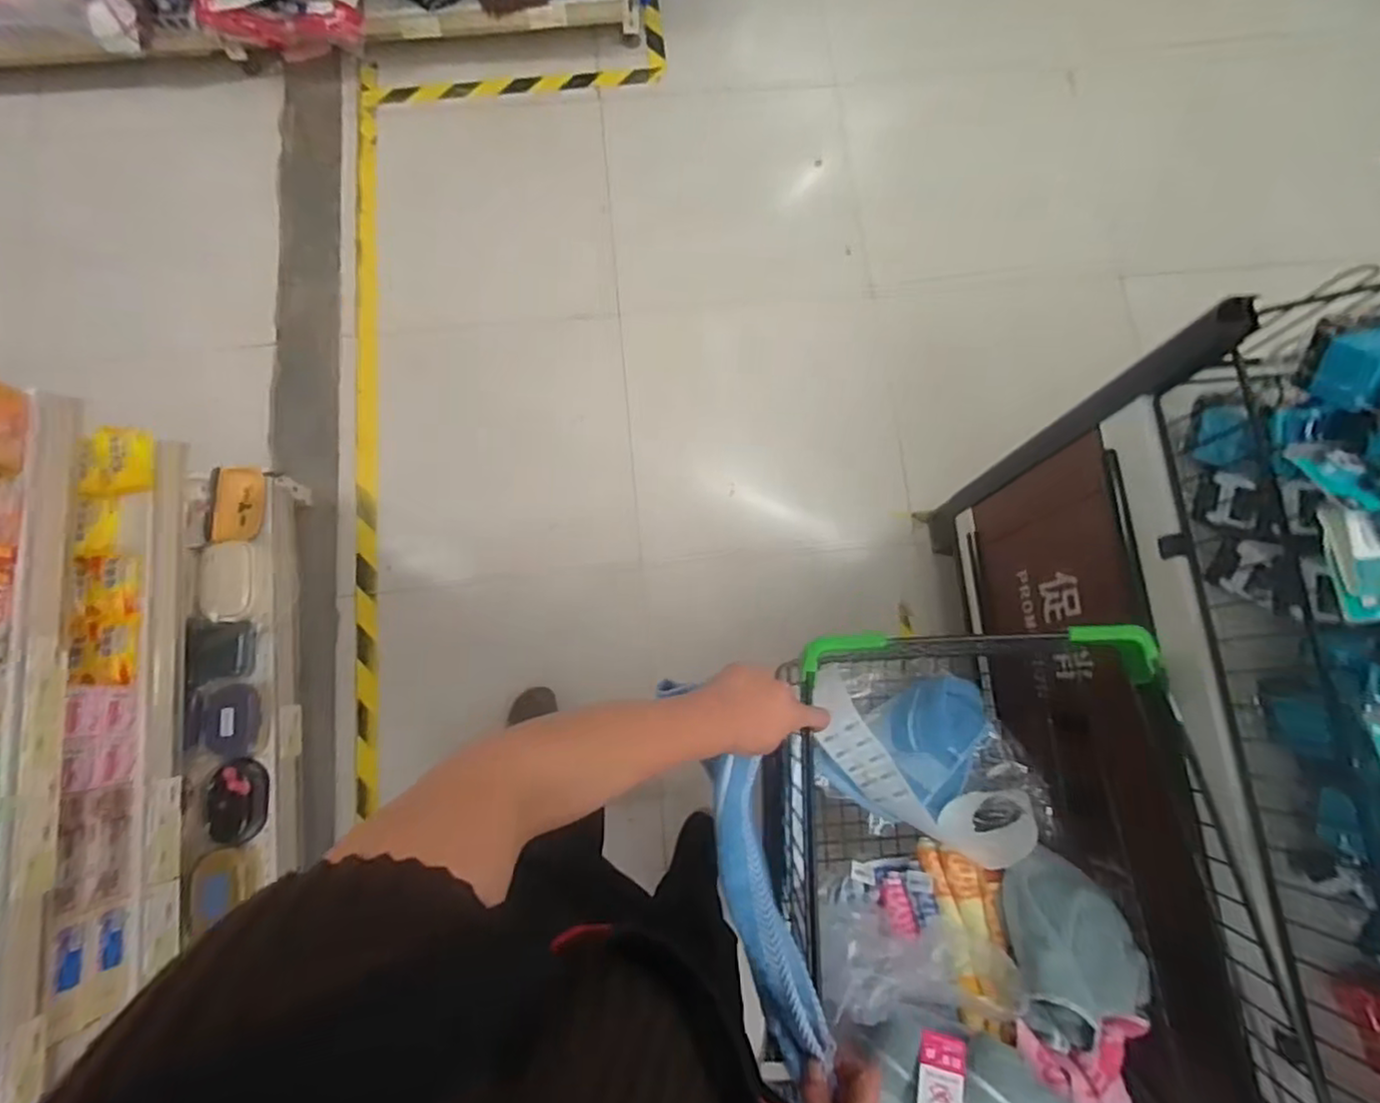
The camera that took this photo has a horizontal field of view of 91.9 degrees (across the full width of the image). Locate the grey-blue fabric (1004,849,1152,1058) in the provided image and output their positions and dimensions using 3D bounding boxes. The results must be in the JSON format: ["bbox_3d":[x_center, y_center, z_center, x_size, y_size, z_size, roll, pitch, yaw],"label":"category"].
[{"bbox_3d":[0.428,0.452,0.758,0.138,0.116,0.164,-13,79,-4],"label":"grey-blue fabric"}]

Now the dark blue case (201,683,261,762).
[{"bbox_3d":[-0.793,0.295,1.151,0.089,0.029,0.125,-6,78,-3],"label":"dark blue case"}]

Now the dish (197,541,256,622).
[{"bbox_3d":[-0.826,0.052,1.178,0.090,0.038,0.147,-8,78,-3],"label":"dish"}]

